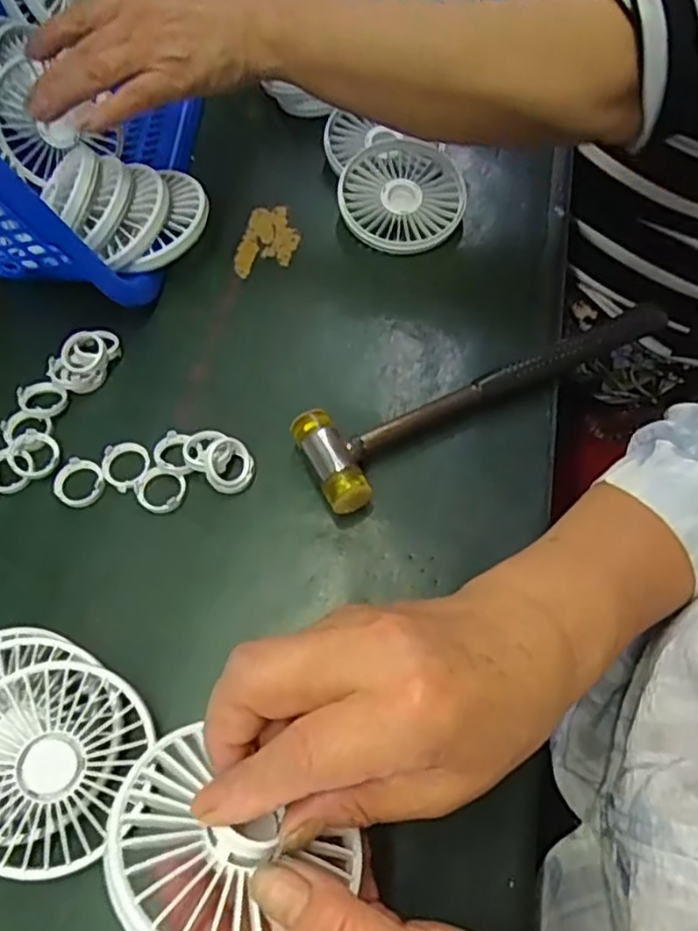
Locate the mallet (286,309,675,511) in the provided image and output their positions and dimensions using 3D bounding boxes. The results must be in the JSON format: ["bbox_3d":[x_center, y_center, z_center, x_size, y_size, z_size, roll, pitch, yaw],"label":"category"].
[{"bbox_3d":[0.082,-0.050,0.414,0.238,0.026,0.058,-27,63,-13],"label":"mallet"}]

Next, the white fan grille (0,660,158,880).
[{"bbox_3d":[-0.137,0.133,0.308,0.076,0.015,0.085,26,69,-8],"label":"white fan grille"}]

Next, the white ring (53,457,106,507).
[{"bbox_3d":[-0.154,0.010,0.393,0.028,0.004,0.028,-1,61,2],"label":"white ring"}]

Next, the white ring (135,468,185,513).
[{"bbox_3d":[-0.108,0.014,0.390,0.028,0.006,0.025,16,62,11],"label":"white ring"}]

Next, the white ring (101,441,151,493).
[{"bbox_3d":[-0.131,-0.001,0.400,0.027,0.007,0.029,-1,61,2],"label":"white ring"}]

